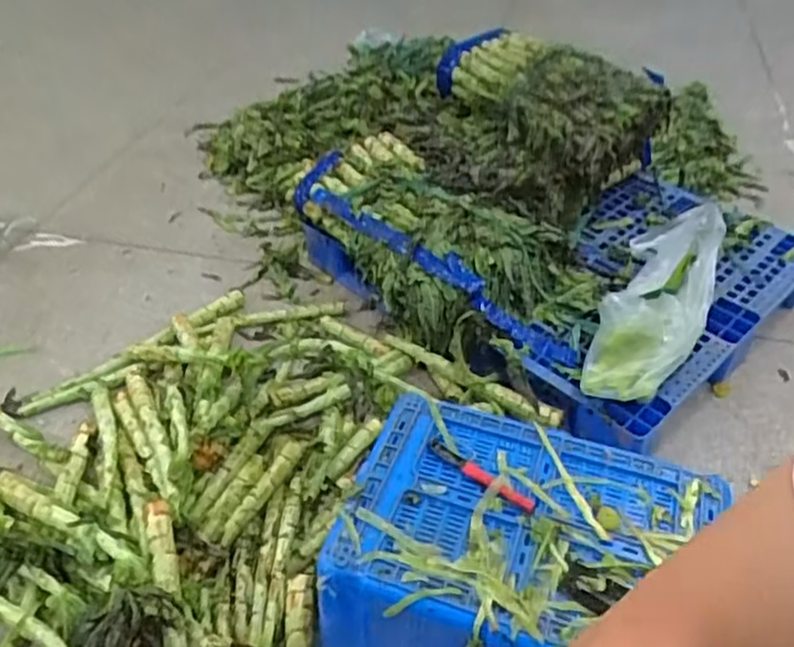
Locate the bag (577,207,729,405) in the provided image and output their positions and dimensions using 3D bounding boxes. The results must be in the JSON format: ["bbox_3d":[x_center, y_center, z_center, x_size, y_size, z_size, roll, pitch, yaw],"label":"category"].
[{"bbox_3d":[0.597,-0.052,1.545,0.195,0.124,0.521,24,66,27],"label":"bag"}]

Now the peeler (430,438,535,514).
[{"bbox_3d":[0.140,0.253,1.143,0.208,0.012,0.027,31,51,31],"label":"peeler"}]

